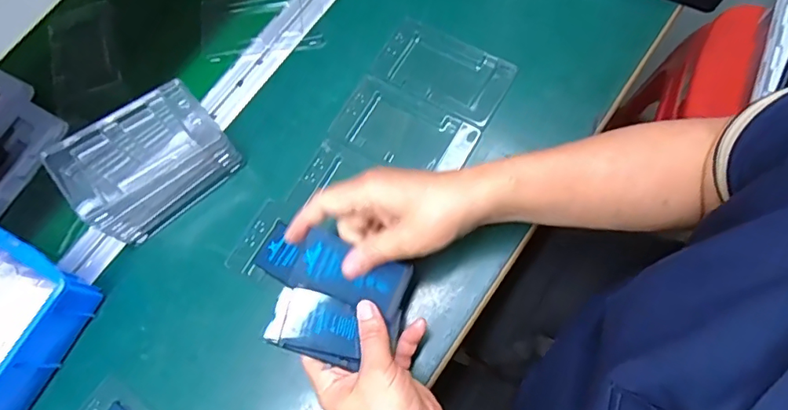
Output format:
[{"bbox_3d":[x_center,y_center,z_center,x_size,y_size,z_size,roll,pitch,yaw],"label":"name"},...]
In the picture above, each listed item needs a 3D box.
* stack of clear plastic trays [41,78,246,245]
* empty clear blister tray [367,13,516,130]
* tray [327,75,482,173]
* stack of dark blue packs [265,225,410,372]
[{"bbox_3d":[-0.216,-0.038,0.445,0.132,0.067,0.087,-40,77,-9],"label":"stack of clear plastic trays"},{"bbox_3d":[0.048,-0.132,0.487,0.125,0.007,0.073,28,77,13],"label":"empty clear blister tray"},{"bbox_3d":[0.010,-0.068,0.474,0.125,0.014,0.074,26,76,13],"label":"tray"},{"bbox_3d":[-0.039,0.073,0.377,0.089,0.025,0.086,18,73,7],"label":"stack of dark blue packs"}]

